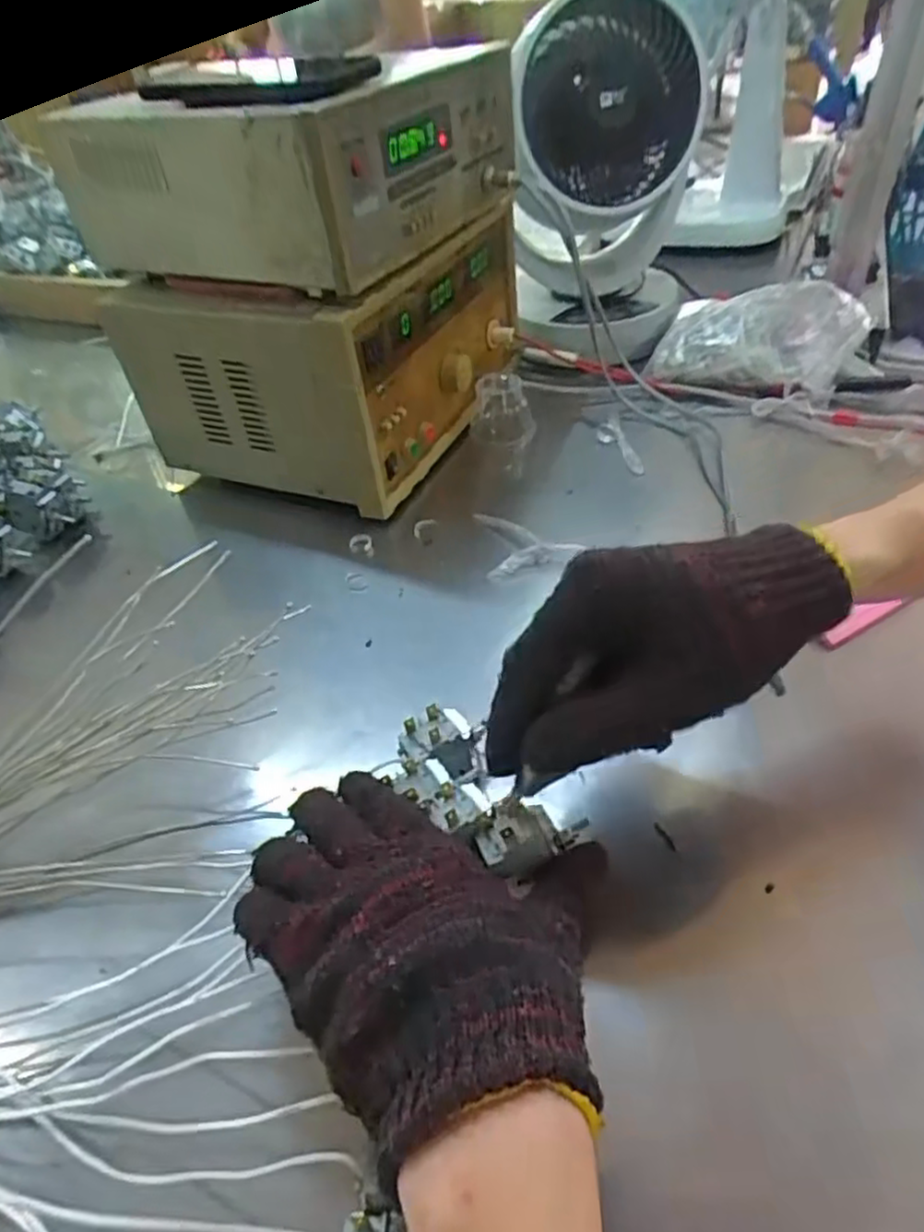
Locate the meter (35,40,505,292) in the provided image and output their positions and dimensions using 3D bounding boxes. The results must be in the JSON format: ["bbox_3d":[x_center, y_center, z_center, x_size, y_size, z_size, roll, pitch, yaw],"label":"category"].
[{"bbox_3d":[-0.135,-0.360,0.562,0.297,0.113,0.253,19,49,24],"label":"meter"}]

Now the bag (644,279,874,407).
[{"bbox_3d":[0.301,-0.281,0.709,0.197,0.072,0.121,13,46,19],"label":"bag"}]

